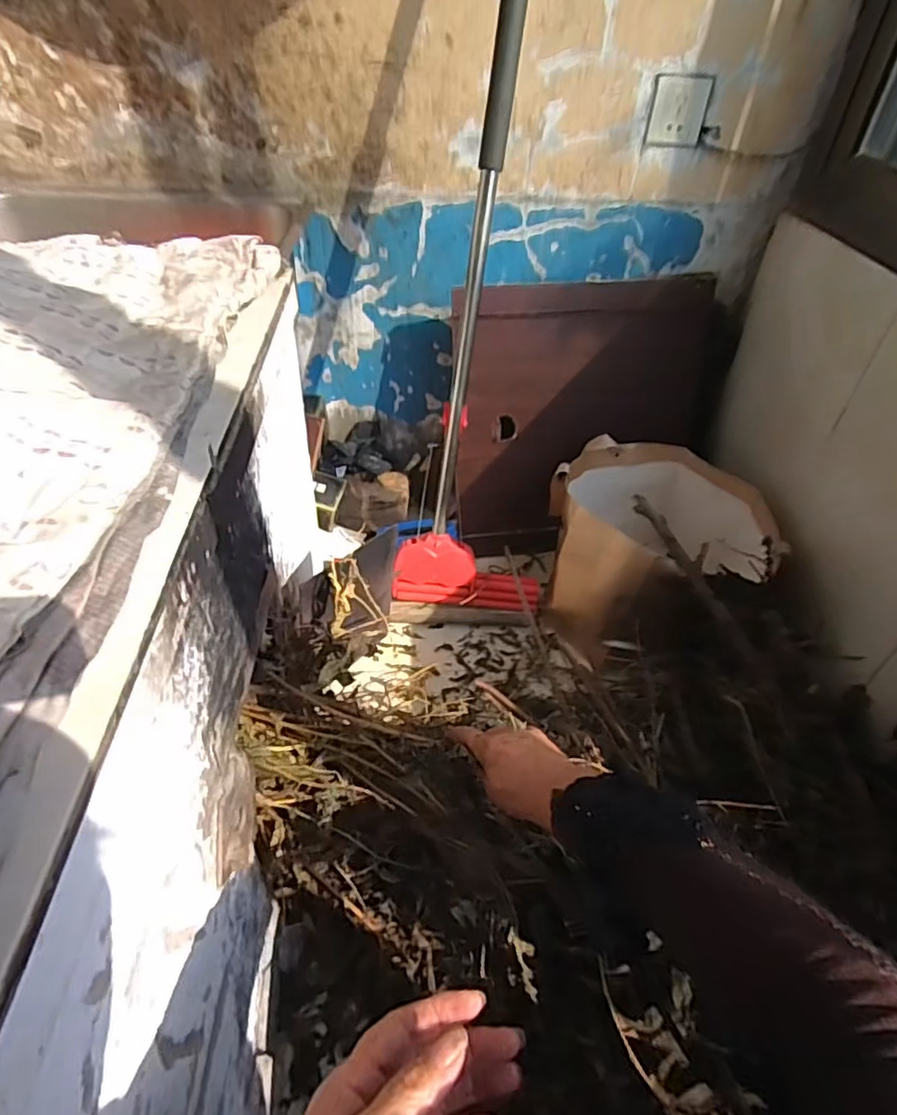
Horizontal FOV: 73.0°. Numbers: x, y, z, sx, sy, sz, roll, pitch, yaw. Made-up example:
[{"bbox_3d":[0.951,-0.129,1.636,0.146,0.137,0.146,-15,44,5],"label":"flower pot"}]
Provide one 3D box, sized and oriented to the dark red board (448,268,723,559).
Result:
[{"bbox_3d":[0.266,-0.264,1.158,0.497,0.472,0.026,-8,20,-10],"label":"dark red board"}]

